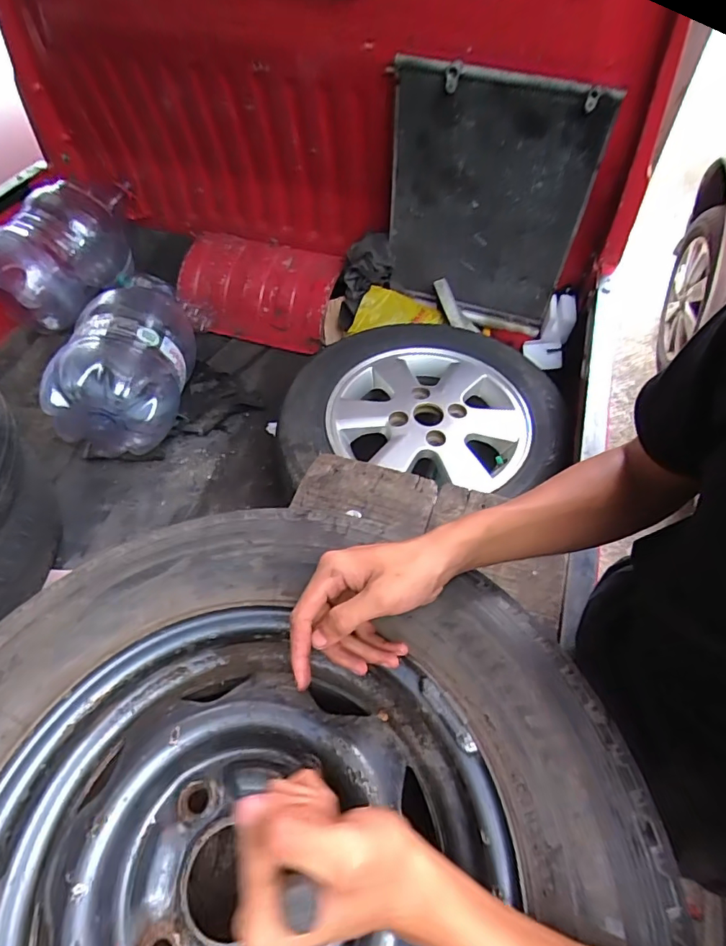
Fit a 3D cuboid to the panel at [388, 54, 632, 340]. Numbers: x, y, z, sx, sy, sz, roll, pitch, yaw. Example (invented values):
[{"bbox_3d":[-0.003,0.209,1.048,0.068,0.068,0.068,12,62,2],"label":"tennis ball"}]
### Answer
[{"bbox_3d":[0.246,-0.528,1.040,0.381,0.500,0.043,8,55,5],"label":"panel"}]

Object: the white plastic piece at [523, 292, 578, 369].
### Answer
[{"bbox_3d":[0.430,-0.315,1.157,0.087,0.053,0.183,23,86,17],"label":"white plastic piece"}]

